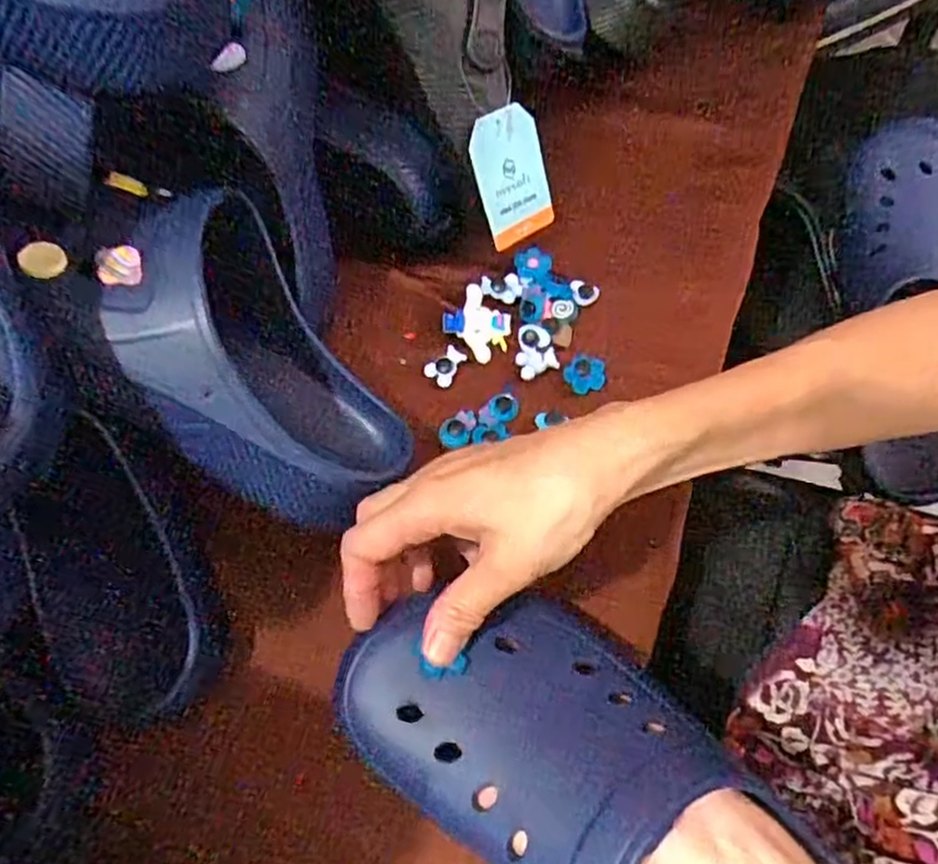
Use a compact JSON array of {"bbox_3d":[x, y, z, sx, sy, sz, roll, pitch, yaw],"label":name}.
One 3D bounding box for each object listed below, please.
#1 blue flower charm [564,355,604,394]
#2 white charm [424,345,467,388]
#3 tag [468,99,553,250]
[{"bbox_3d":[0.071,-0.037,0.441,0.023,0.011,0.023,-3,63,2],"label":"blue flower charm"},{"bbox_3d":[-0.015,-0.043,0.452,0.018,0.007,0.025,30,69,17],"label":"white charm"},{"bbox_3d":[0.028,-0.159,0.447,0.046,0.080,0.006,-28,36,-12],"label":"tag"}]

